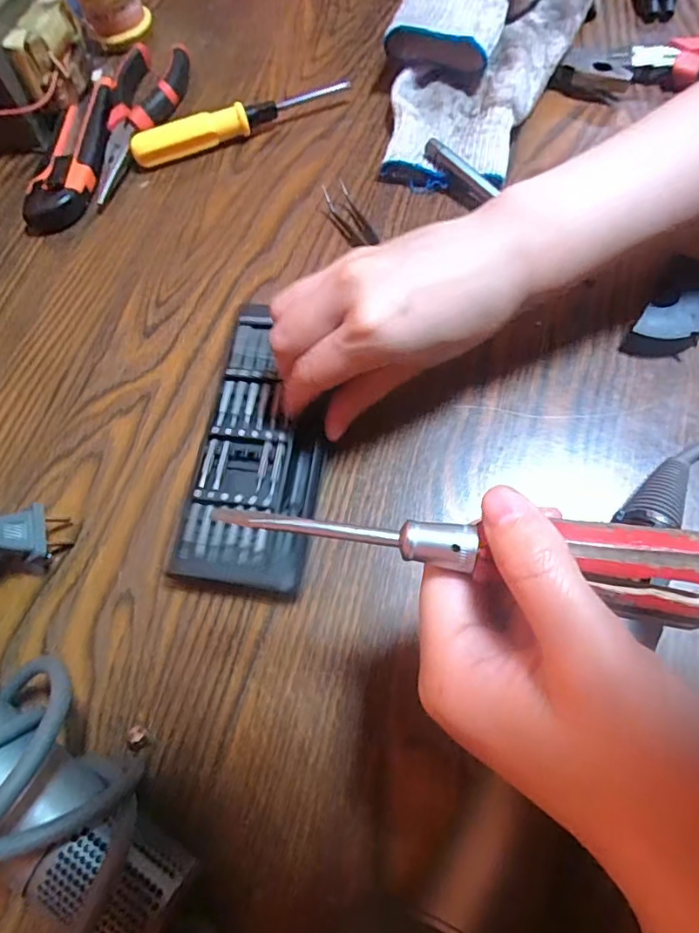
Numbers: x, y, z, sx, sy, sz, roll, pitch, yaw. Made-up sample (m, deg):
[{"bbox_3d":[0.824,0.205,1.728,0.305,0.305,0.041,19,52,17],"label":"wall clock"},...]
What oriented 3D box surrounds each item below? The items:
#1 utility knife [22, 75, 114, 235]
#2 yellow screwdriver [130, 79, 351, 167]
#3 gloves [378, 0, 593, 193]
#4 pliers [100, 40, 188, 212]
[{"bbox_3d":[-0.192,-0.226,0.376,0.041,0.021,0.147,1,66,4],"label":"utility knife"},{"bbox_3d":[-0.076,-0.241,0.375,0.155,0.020,0.018,-18,66,-4],"label":"yellow screwdriver"},{"bbox_3d":[0.095,-0.294,0.367,0.132,0.055,0.233,7,67,7],"label":"gloves"},{"bbox_3d":[-0.149,-0.251,0.386,0.049,0.018,0.154,-2,66,3],"label":"pliers"}]

